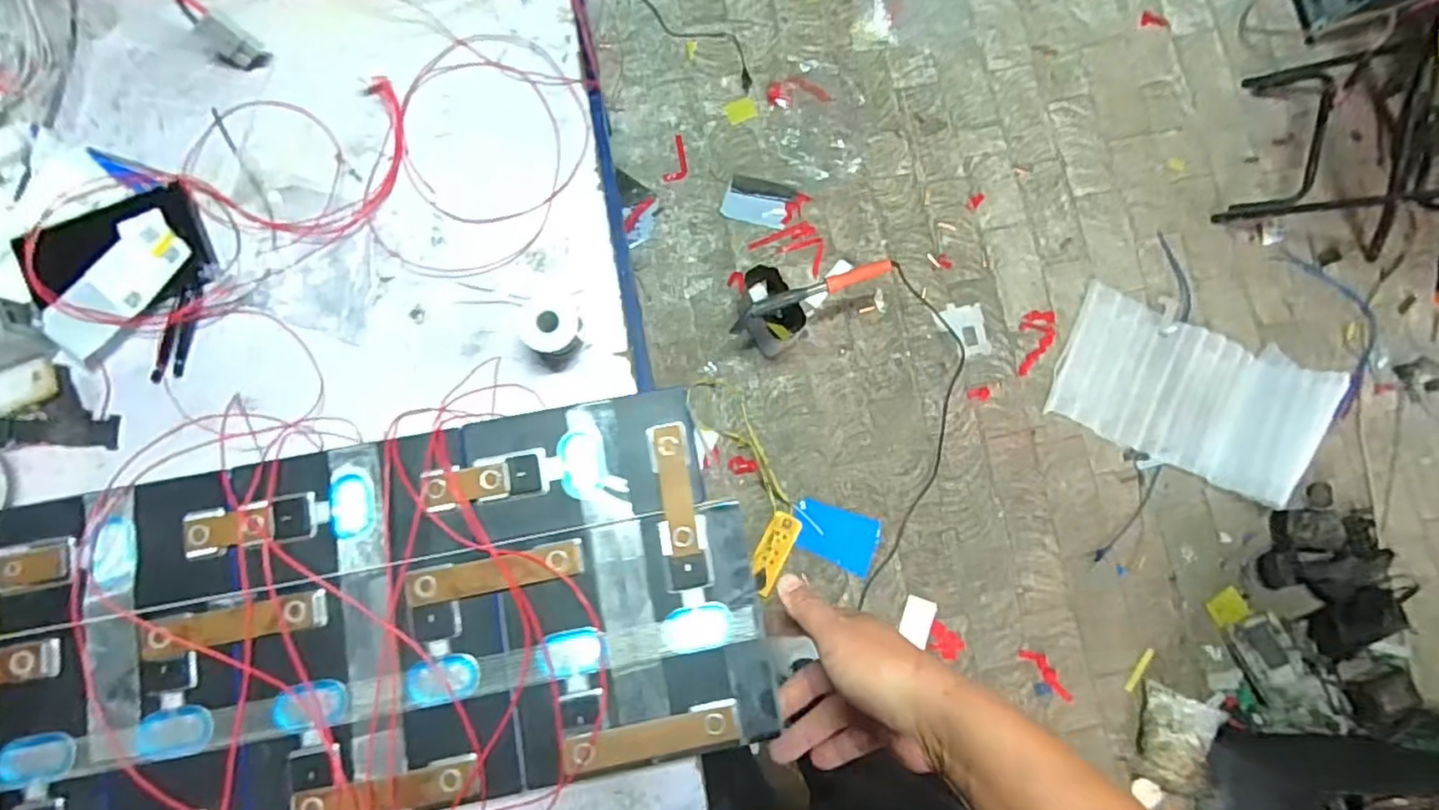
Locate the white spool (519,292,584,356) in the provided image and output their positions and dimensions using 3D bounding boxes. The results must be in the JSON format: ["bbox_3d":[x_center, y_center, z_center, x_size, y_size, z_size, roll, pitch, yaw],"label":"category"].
[{"bbox_3d":[-0.158,-0.072,0.593,0.048,0.052,0.049,0,83,0],"label":"white spool"}]

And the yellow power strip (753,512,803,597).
[{"bbox_3d":[0.110,0.301,1.282,0.062,0.033,0.166,26,83,3],"label":"yellow power strip"}]

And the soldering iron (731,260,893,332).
[{"bbox_3d":[0.181,-0.216,1.188,0.335,0.043,0.034,-22,83,-3],"label":"soldering iron"}]

